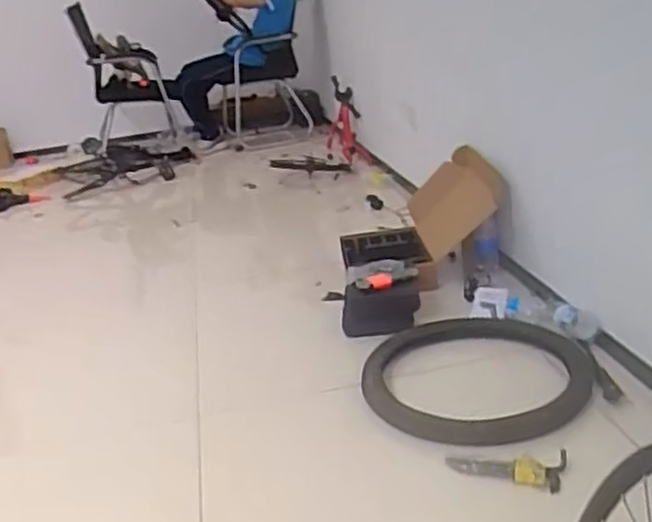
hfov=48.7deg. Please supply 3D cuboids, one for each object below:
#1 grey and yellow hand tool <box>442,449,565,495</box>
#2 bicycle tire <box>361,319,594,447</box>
[{"bbox_3d":[0.327,0.373,1.307,0.206,0.028,0.082,0,22,20],"label":"grey and yellow hand tool"},{"bbox_3d":[0.324,0.238,1.591,0.506,0.041,0.485,-2,21,16],"label":"bicycle tire"}]

